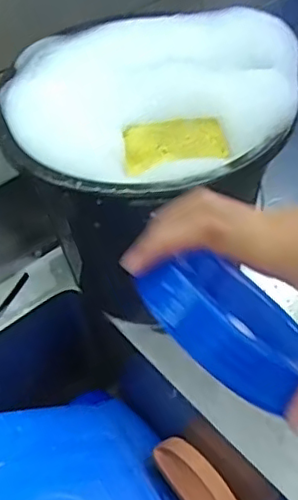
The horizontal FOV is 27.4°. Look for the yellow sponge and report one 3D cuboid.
[{"bbox_3d":[0.025,-0.102,0.582,0.098,0.014,0.060,-12,50,-7],"label":"yellow sponge"}]

